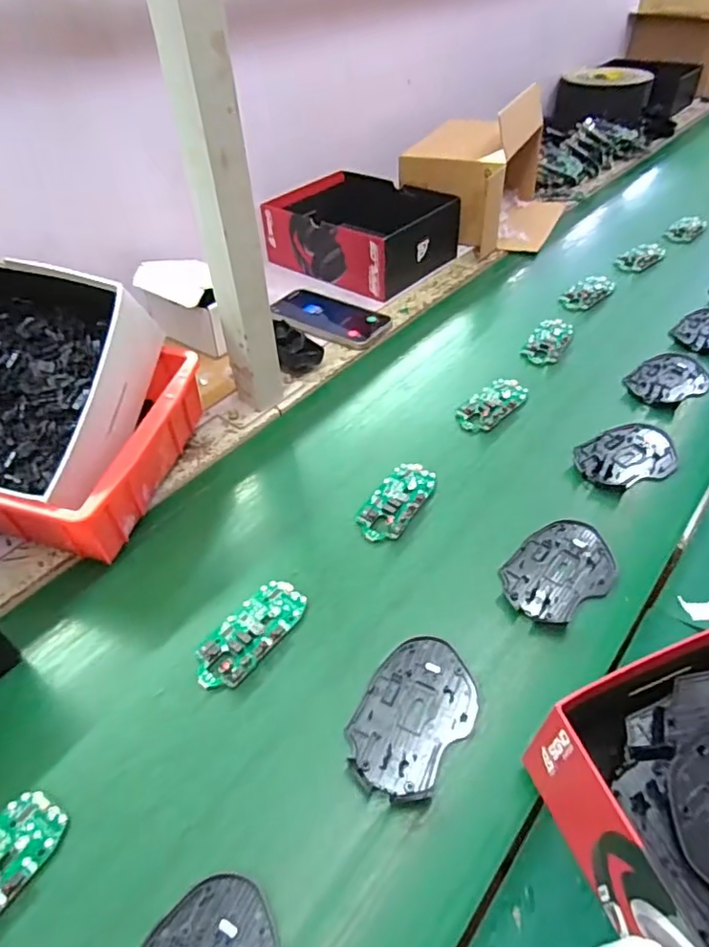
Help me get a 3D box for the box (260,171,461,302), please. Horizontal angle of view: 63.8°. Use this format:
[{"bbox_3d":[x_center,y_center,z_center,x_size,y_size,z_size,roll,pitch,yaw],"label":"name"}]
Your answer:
[{"bbox_3d":[0.013,-0.377,0.872,0.237,0.075,0.213,32,55,29],"label":"box"}]

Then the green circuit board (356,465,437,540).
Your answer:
[{"bbox_3d":[0.039,0.024,0.535,0.046,0.009,0.098,24,51,24],"label":"green circuit board"}]

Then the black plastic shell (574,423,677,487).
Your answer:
[{"bbox_3d":[0.275,-0.018,0.573,0.105,0.009,0.075,-24,49,-20],"label":"black plastic shell"}]

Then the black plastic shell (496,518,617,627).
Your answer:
[{"bbox_3d":[0.173,0.080,0.480,0.111,0.004,0.072,-29,51,-24],"label":"black plastic shell"}]

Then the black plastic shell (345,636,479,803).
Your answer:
[{"bbox_3d":[0.040,0.168,0.399,0.074,0.008,0.112,28,53,27],"label":"black plastic shell"}]

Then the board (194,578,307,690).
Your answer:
[{"bbox_3d":[-0.080,0.125,0.446,0.044,0.011,0.098,26,52,25],"label":"board"}]

